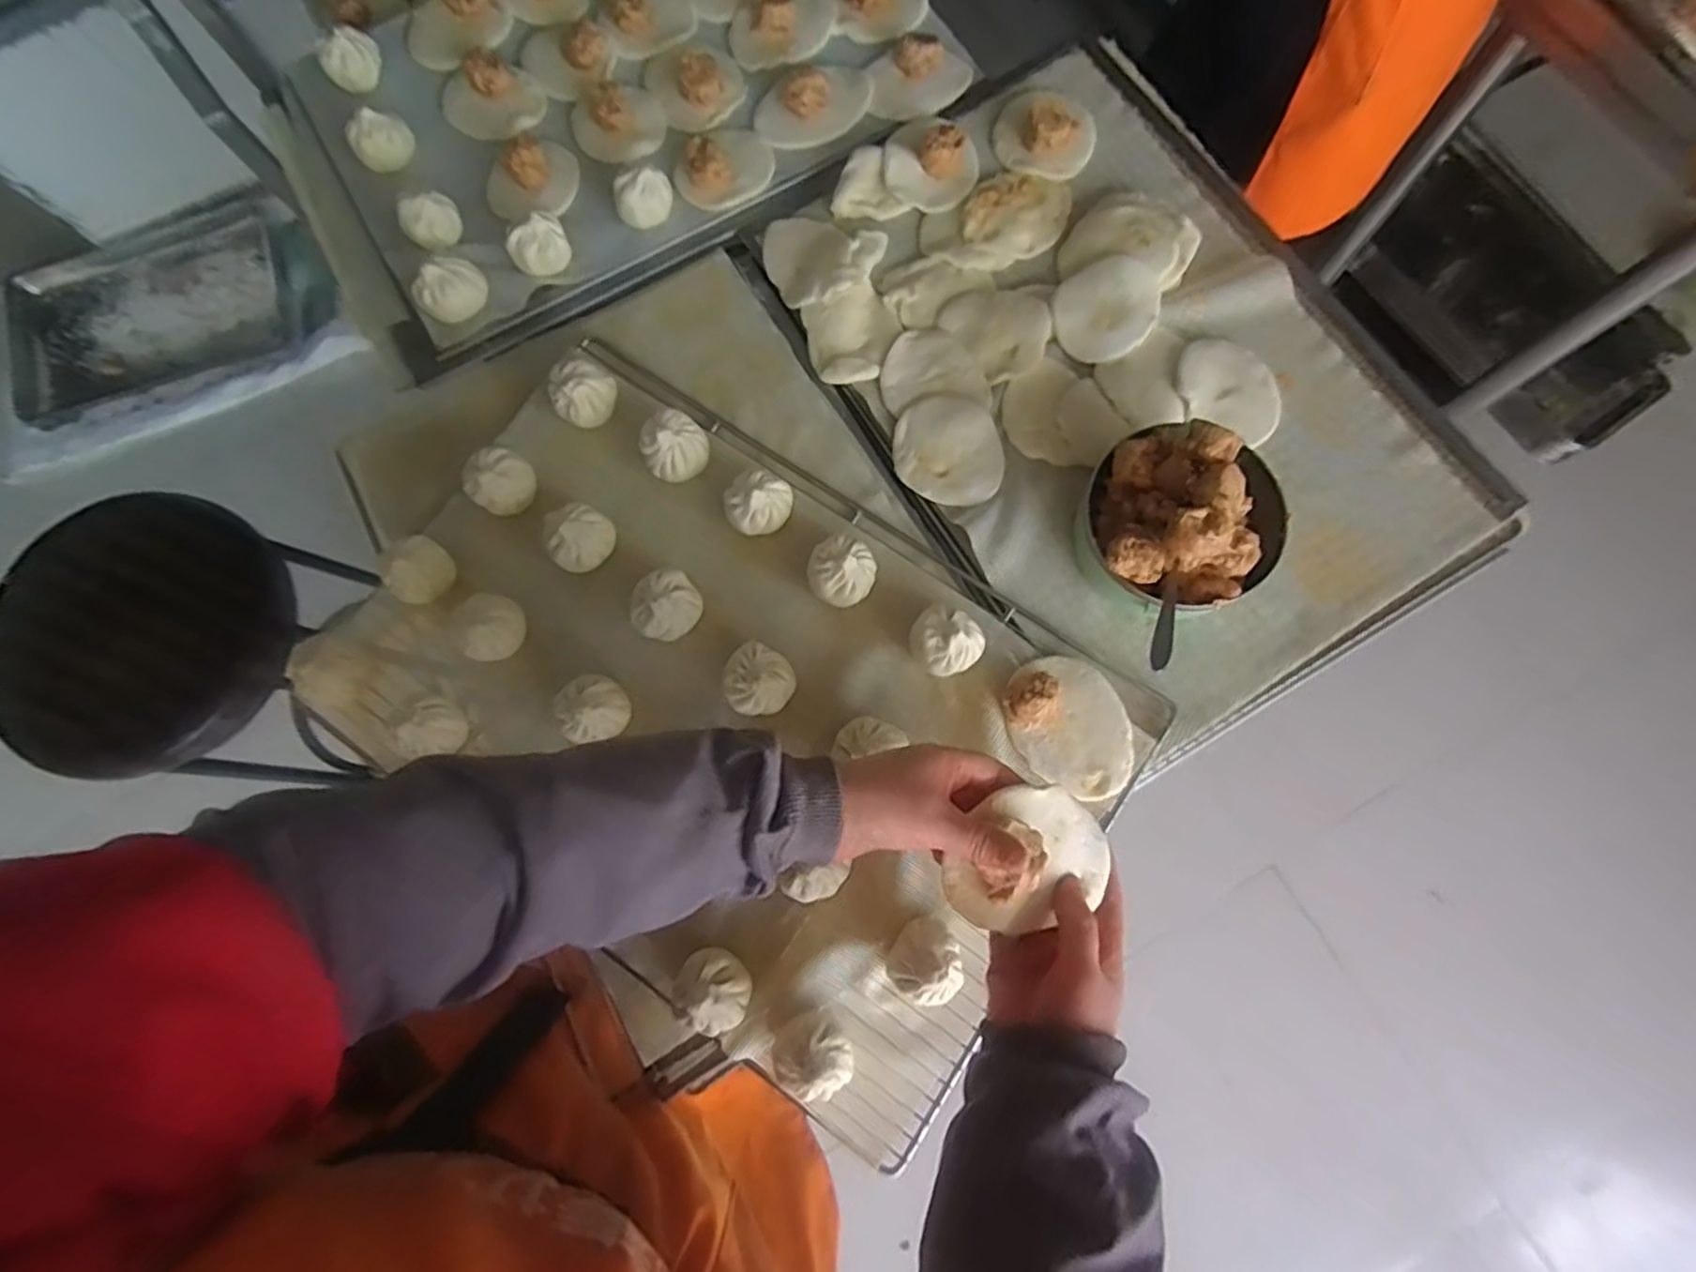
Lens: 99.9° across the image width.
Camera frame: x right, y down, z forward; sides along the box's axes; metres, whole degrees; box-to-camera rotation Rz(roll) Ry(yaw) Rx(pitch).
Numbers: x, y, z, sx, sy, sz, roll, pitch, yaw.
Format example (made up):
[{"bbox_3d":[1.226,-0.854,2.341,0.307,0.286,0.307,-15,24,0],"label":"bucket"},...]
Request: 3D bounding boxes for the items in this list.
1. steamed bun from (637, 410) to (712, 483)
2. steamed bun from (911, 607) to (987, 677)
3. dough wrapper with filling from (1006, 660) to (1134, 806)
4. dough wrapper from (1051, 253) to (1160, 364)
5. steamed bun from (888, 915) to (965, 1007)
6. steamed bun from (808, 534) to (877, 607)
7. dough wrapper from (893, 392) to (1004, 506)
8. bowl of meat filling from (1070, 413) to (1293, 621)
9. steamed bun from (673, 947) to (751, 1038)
[{"bbox_3d":[-0.143,-0.156,0.585,0.052,0.036,0.048,-1,78,3],"label":"steamed bun"},{"bbox_3d":[0.075,0.004,0.545,0.048,0.038,0.053,-42,80,-6],"label":"steamed bun"},{"bbox_3d":[0.169,0.069,0.537,0.083,0.029,0.112,-23,78,-2],"label":"dough wrapper with filling"},{"bbox_3d":[0.222,-0.283,0.613,0.082,0.013,0.097,30,81,8],"label":"dough wrapper"},{"bbox_3d":[0.056,0.227,0.494,0.048,0.036,0.049,-1,78,3],"label":"steamed bun"},{"bbox_3d":[-0.005,-0.051,0.561,0.051,0.036,0.051,4,79,3],"label":"steamed bun"},{"bbox_3d":[0.085,-0.160,0.604,0.087,0.010,0.100,-3,78,2],"label":"dough wrapper"},{"bbox_3d":[0.255,-0.090,0.533,0.145,0.094,0.137,-1,78,3],"label":"bowl of meat filling"},{"bbox_3d":[-0.094,0.249,0.499,0.052,0.035,0.049,-1,78,3],"label":"steamed bun"}]

